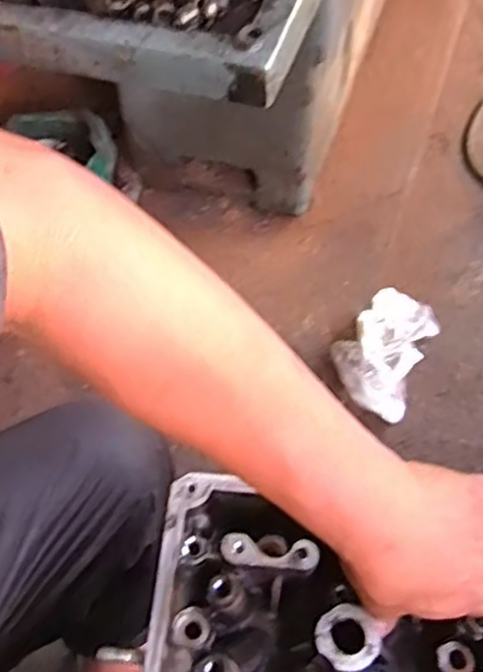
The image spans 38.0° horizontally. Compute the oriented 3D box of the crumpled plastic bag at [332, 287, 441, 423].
[{"bbox_3d":[0.229,0.011,1.113,0.131,0.083,0.220,22,59,15],"label":"crumpled plastic bag"}]

